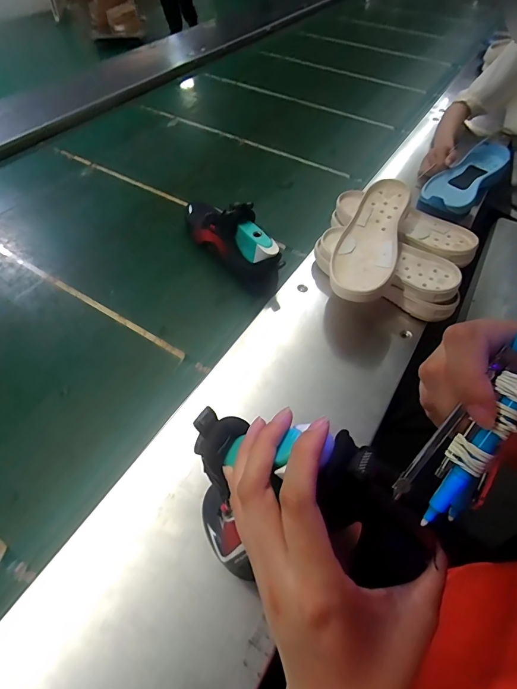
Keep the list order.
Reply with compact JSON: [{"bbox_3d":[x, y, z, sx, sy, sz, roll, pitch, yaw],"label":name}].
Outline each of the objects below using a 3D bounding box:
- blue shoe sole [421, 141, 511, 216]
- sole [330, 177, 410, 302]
[{"bbox_3d":[0.445,-0.361,0.786,0.278,0.072,0.114,-37,62,-25],"label":"blue shoe sole"},{"bbox_3d":[0.181,-0.171,0.579,0.094,0.029,0.258,17,65,13],"label":"sole"}]

